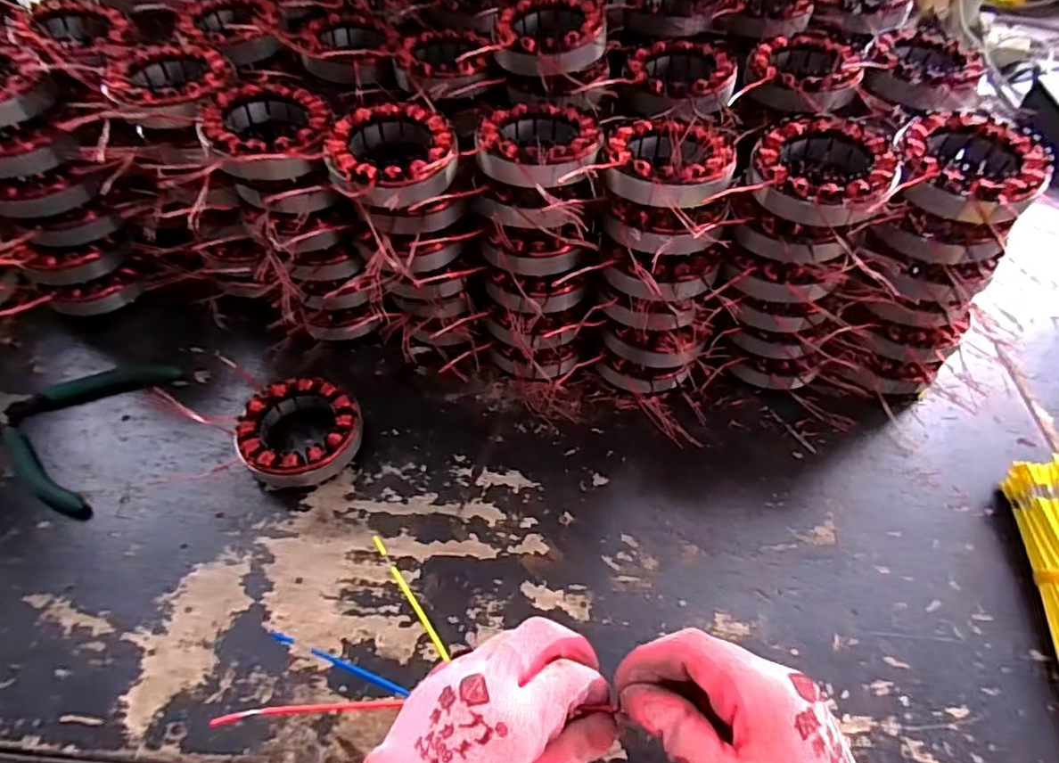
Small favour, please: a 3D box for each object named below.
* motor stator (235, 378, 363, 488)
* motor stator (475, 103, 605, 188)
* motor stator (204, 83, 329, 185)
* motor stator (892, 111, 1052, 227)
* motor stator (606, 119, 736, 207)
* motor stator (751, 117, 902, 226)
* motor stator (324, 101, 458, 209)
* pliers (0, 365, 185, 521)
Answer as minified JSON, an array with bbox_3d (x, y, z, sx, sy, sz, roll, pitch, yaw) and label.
[{"bbox_3d":[-0.175,0.037,0.442,0.085,0.030,0.085,0,52,-1],"label":"motor stator"},{"bbox_3d":[0.005,-0.159,0.407,0.087,0.038,0.098,10,53,7],"label":"motor stator"},{"bbox_3d":[-0.181,-0.177,0.407,0.079,0.027,0.092,-24,56,-18],"label":"motor stator"},{"bbox_3d":[0.283,-0.141,0.376,0.083,0.030,0.091,32,58,22],"label":"motor stator"},{"bbox_3d":[0.097,-0.146,0.402,0.085,0.043,0.091,26,56,18],"label":"motor stator"},{"bbox_3d":[0.191,-0.137,0.383,0.088,0.032,0.096,27,56,19],"label":"motor stator"},{"bbox_3d":[-0.094,-0.155,0.398,0.084,0.030,0.087,0,52,-1],"label":"motor stator"},{"bbox_3d":[-0.392,0.026,0.456,0.183,0.014,0.136,8,53,6],"label":"pliers"}]

